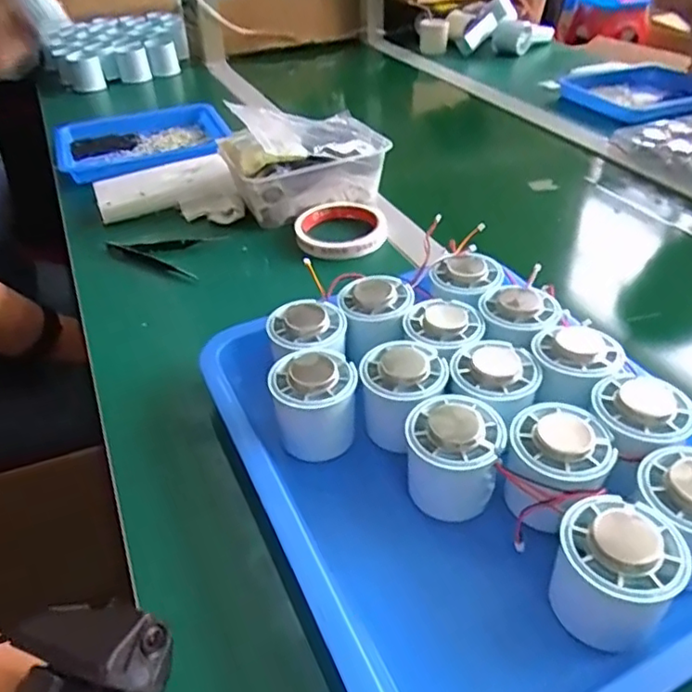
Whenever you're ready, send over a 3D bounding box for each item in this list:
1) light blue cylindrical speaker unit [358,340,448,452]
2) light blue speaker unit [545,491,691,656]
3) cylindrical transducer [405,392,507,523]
[{"bbox_3d":[0.037,0.032,0.390,0.052,0.053,0.061,1,38,6],"label":"light blue cylindrical speaker unit"},{"bbox_3d":[0.130,0.110,0.294,0.054,0.059,0.051,22,44,29],"label":"light blue speaker unit"},{"bbox_3d":[0.063,0.066,0.356,0.051,0.068,0.048,-2,38,1],"label":"cylindrical transducer"}]

